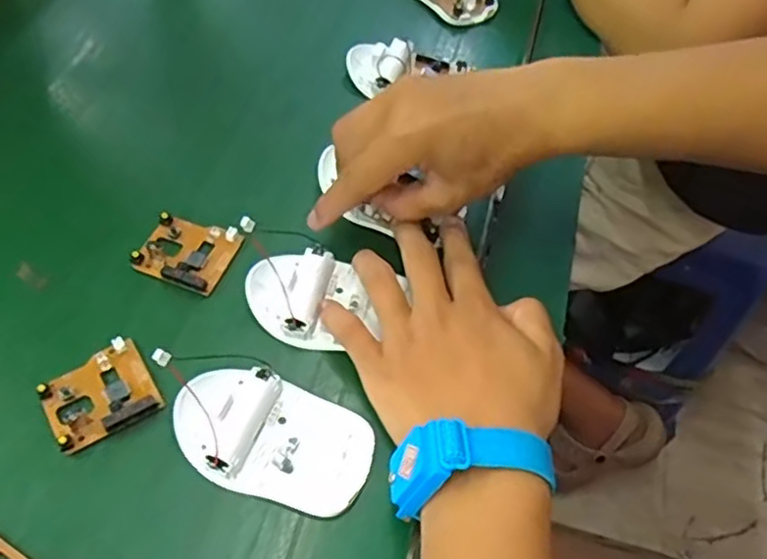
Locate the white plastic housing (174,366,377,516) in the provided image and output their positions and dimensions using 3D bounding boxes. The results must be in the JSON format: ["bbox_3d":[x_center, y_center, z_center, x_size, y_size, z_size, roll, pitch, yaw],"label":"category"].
[{"bbox_3d":[-0.053,0.075,0.320,0.094,0.015,0.055,16,57,6],"label":"white plastic housing"}]

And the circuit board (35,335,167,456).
[{"bbox_3d":[-0.141,0.057,0.329,0.049,0.007,0.045,-27,63,-21],"label":"circuit board"}]

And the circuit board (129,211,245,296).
[{"bbox_3d":[-0.113,-0.017,0.380,0.050,0.008,0.046,20,57,8],"label":"circuit board"}]

